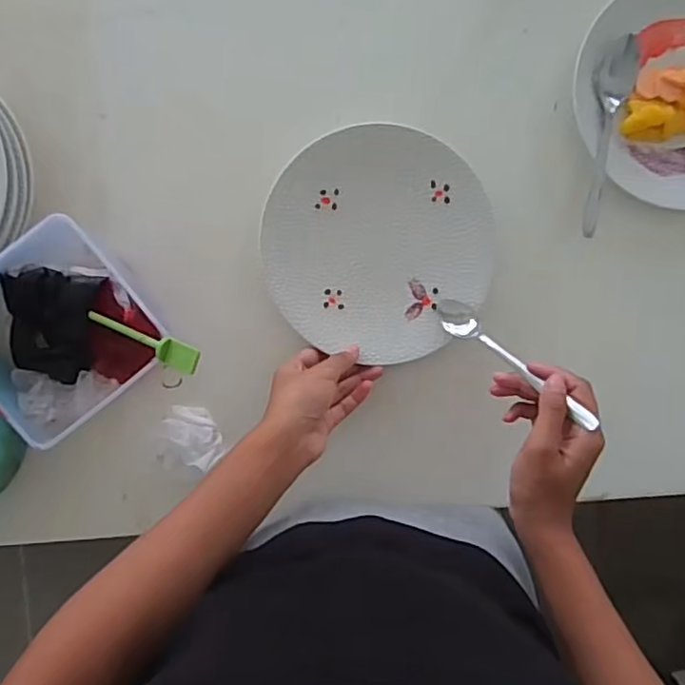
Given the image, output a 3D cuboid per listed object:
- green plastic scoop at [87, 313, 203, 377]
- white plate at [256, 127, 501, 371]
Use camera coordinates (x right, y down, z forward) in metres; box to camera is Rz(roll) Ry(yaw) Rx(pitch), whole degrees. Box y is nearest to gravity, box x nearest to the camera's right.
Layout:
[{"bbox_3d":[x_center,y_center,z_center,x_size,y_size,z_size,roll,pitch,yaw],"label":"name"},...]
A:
[{"bbox_3d":[-0.157,-0.003,0.496,0.122,0.011,0.020,19,95,32],"label":"green plastic scoop"},{"bbox_3d":[0.032,-0.087,0.564,0.197,0.021,0.196,0,95,-1],"label":"white plate"}]

